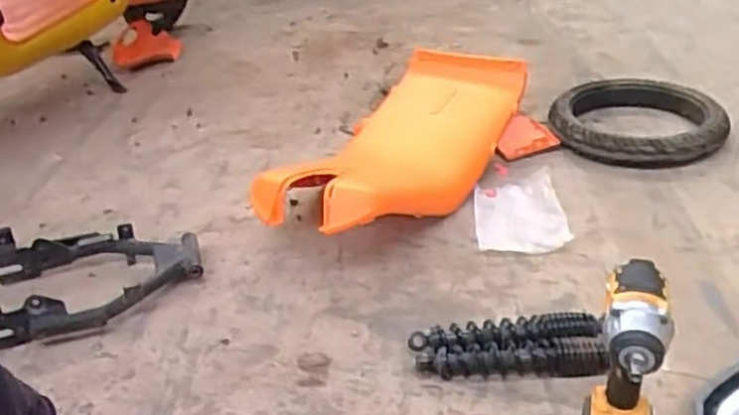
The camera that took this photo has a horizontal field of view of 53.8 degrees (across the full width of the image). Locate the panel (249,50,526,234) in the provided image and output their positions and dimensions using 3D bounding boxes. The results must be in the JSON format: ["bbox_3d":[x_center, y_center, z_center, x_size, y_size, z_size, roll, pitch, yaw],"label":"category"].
[{"bbox_3d":[0.060,-0.108,1.438,0.321,0.161,0.643,11,36,24],"label":"panel"}]

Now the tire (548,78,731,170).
[{"bbox_3d":[0.590,-0.193,1.604,0.351,0.084,0.361,7,34,19],"label":"tire"}]

